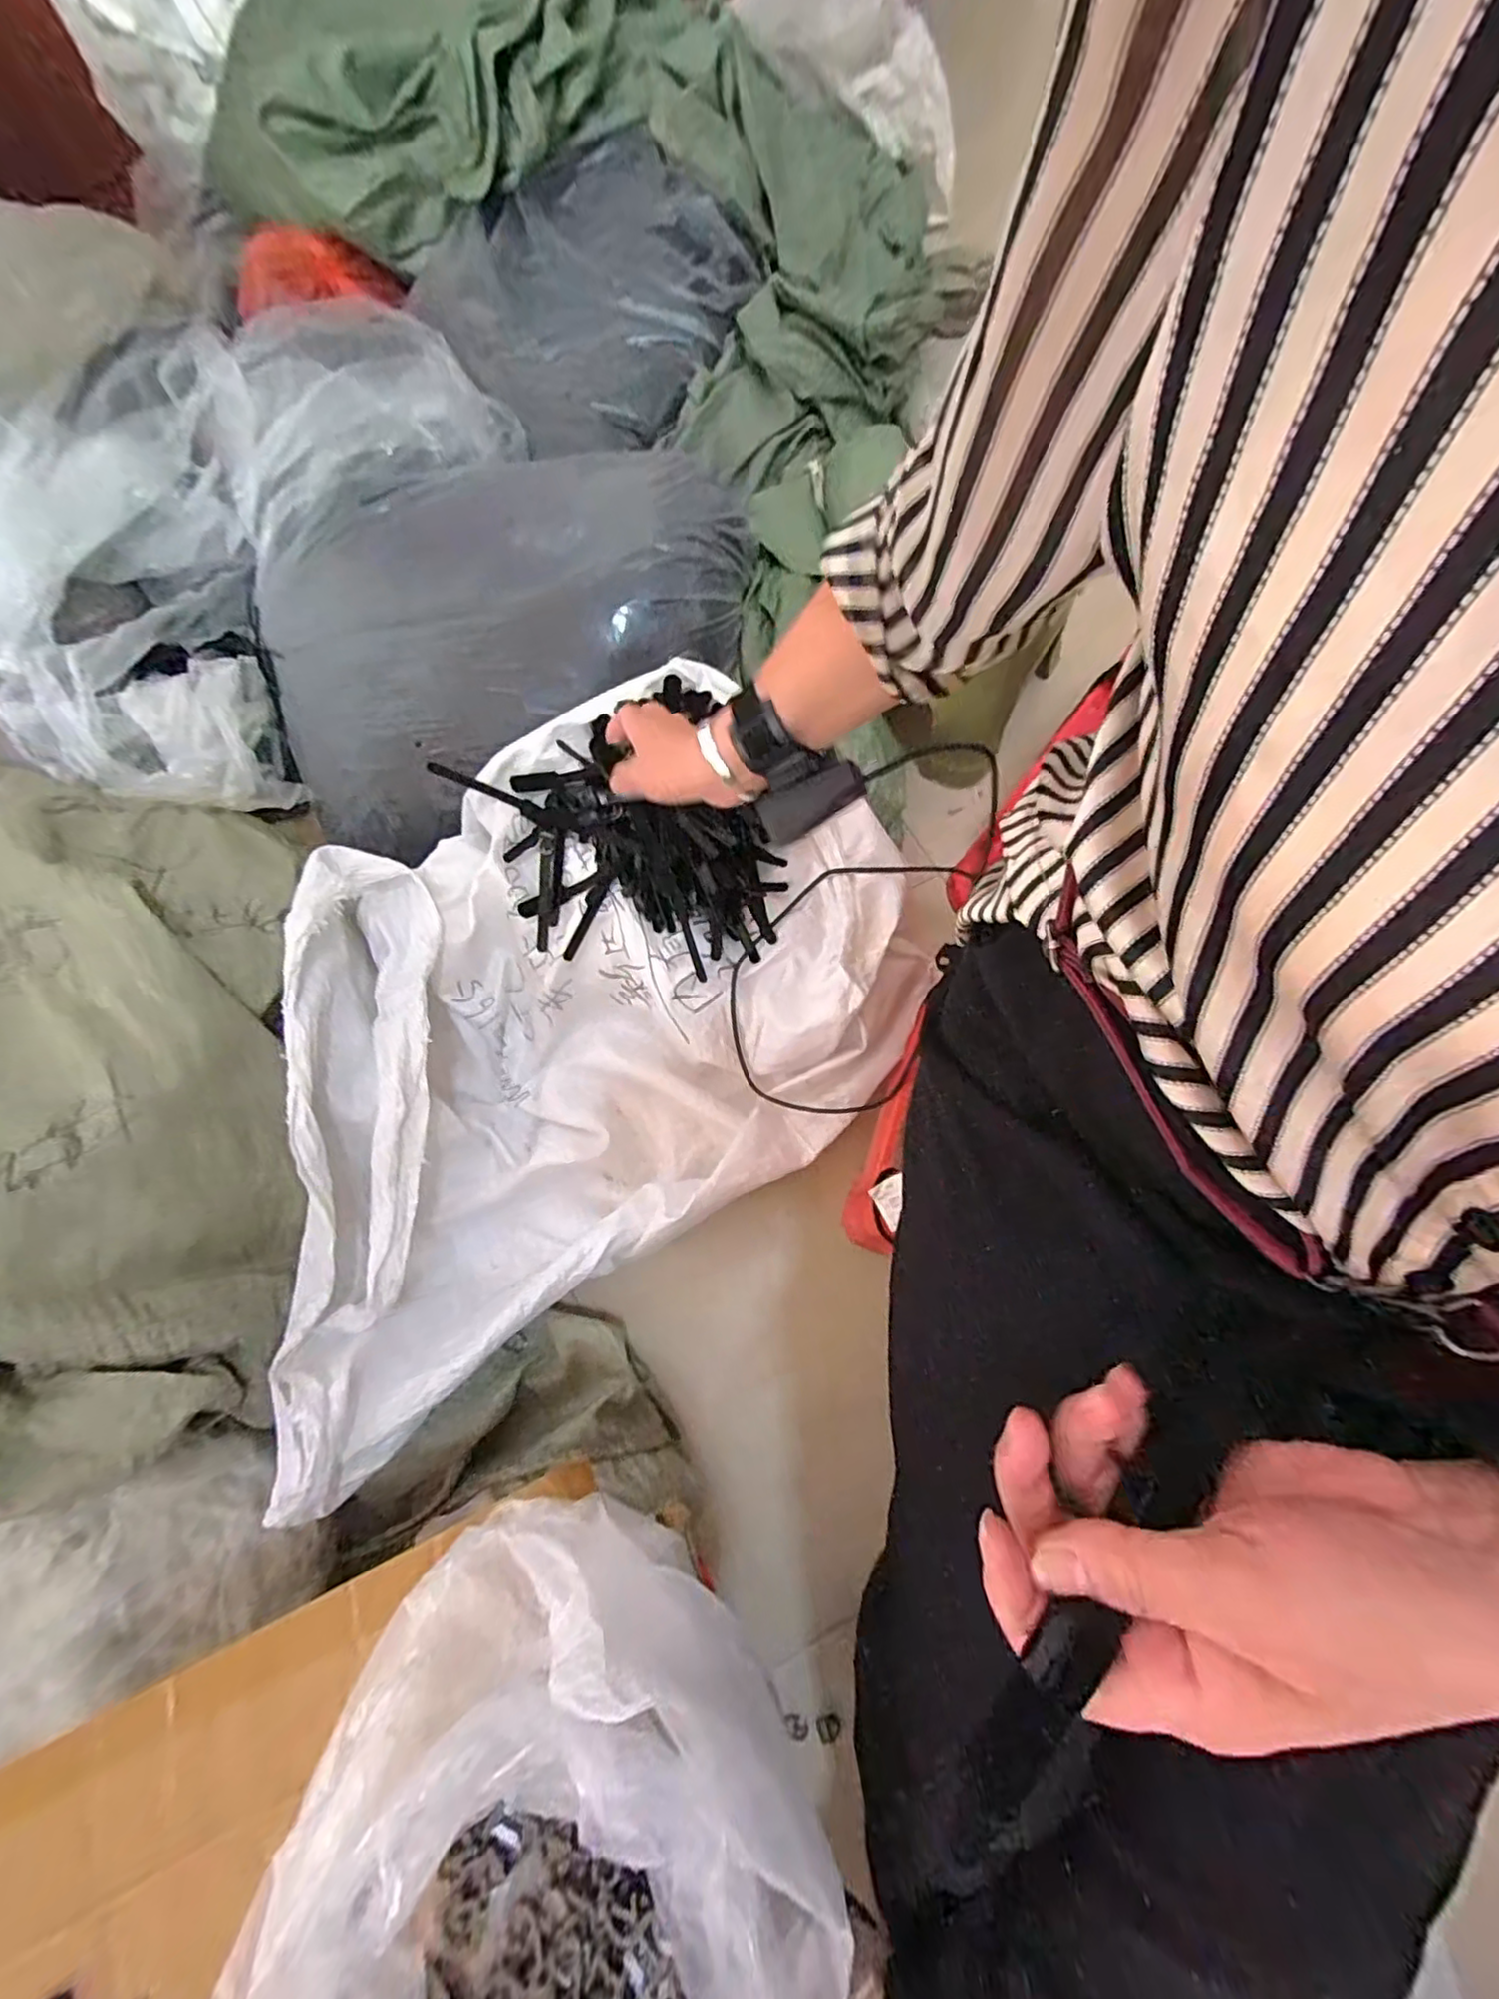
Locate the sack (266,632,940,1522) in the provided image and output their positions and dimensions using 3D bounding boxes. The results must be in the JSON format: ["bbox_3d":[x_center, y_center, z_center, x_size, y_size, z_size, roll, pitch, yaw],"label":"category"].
[{"bbox_3d":[-0.186,0.008,0.666,0.702,0.200,0.513,-33,75,-8],"label":"sack"}]

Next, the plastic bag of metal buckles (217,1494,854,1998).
[{"bbox_3d":[-0.089,0.373,0.250,0.236,0.115,0.241,36,78,11],"label":"plastic bag of metal buckles"}]

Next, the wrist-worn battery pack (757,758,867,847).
[{"bbox_3d":[0.041,-0.134,0.440,0.071,0.020,0.029,-26,110,13],"label":"wrist-worn battery pack"}]

